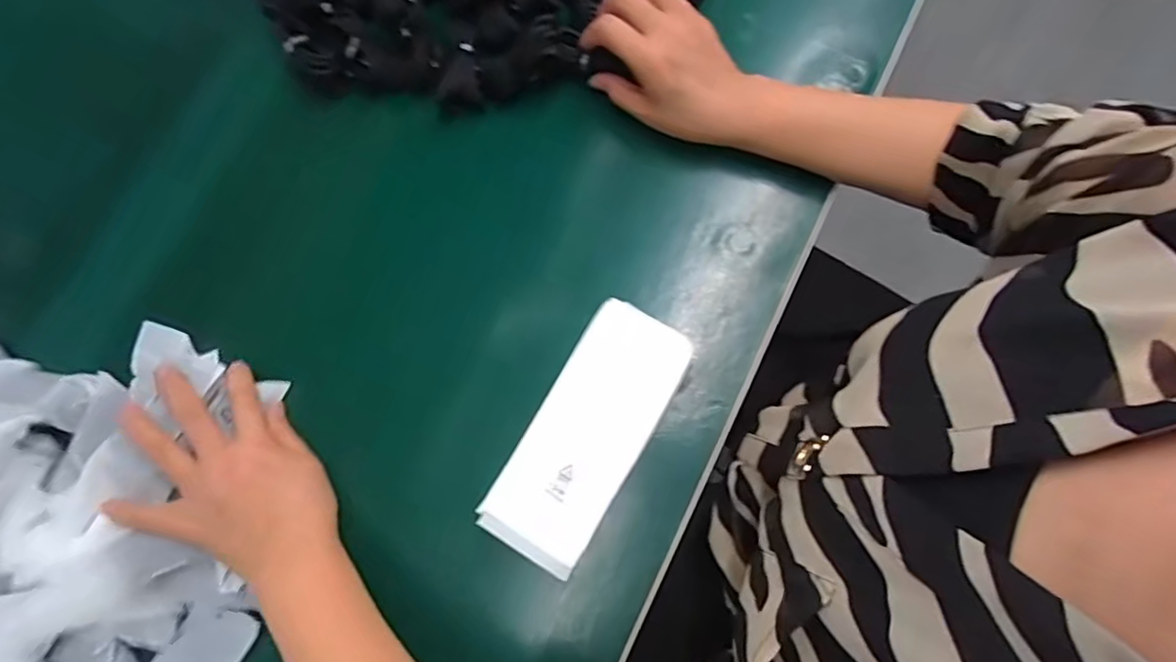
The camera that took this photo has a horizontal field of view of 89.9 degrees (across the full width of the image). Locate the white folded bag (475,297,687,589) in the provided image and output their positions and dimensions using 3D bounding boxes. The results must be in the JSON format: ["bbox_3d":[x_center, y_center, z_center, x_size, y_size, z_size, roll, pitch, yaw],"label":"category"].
[{"bbox_3d":[0.000,0.068,0.411,0.077,0.012,0.181,29,81,9],"label":"white folded bag"}]

